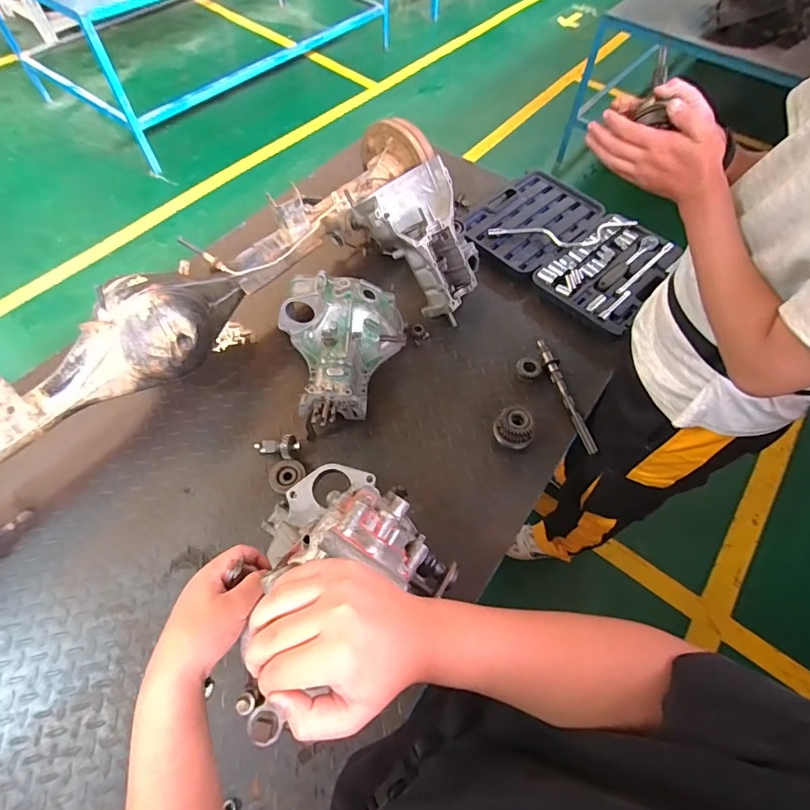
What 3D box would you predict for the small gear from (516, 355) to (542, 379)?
[{"bbox_3d":[0.292,-0.089,1.043,0.055,0.016,0.063,25,62,12],"label":"small gear"}]

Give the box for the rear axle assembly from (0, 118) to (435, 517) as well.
[{"bbox_3d":[-0.482,-0.175,0.947,0.216,0.236,1.492,36,65,17],"label":"rear axle assembly"}]

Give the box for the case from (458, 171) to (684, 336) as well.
[{"bbox_3d":[0.456,-0.451,1.234,0.438,0.060,0.569,-38,68,-21],"label":"case"}]

